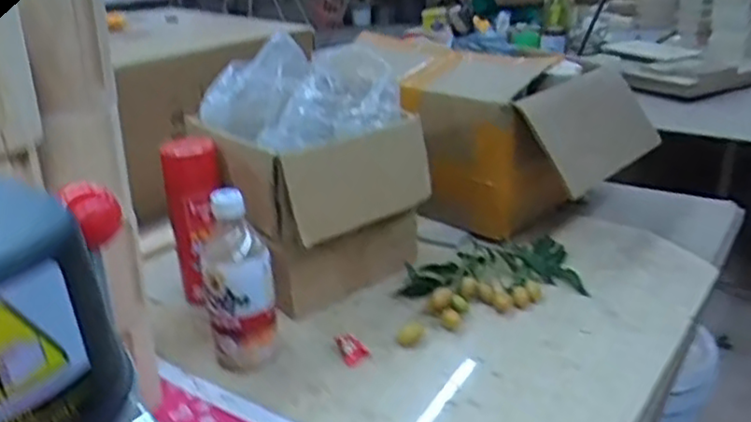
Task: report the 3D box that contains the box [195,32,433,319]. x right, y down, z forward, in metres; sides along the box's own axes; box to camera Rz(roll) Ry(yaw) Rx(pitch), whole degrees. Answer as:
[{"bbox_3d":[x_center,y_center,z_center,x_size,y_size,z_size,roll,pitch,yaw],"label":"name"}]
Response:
[{"bbox_3d":[-0.084,-0.049,0.854,0.225,0.267,0.245,-14,26,-28],"label":"box"}]

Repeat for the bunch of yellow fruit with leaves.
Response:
[{"bbox_3d":[0.131,0.083,0.823,0.275,0.038,0.123,-11,25,-23],"label":"bunch of yellow fruit with leaves"}]

